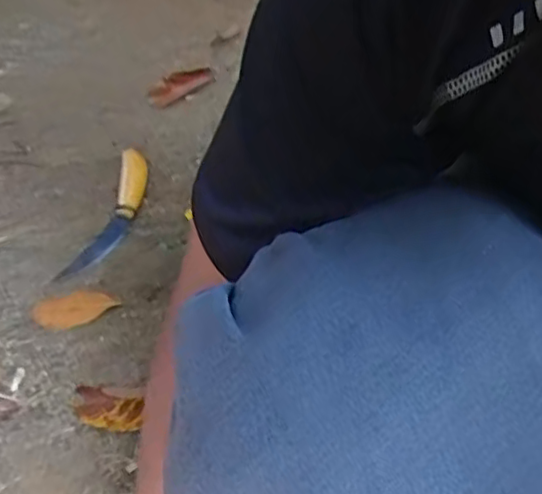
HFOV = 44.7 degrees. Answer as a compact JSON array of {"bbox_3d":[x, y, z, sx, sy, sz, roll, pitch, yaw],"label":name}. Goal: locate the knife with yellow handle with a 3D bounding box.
[{"bbox_3d":[-0.205,-0.048,0.842,0.055,0.033,0.221,12,48,8],"label":"knife with yellow handle"}]

